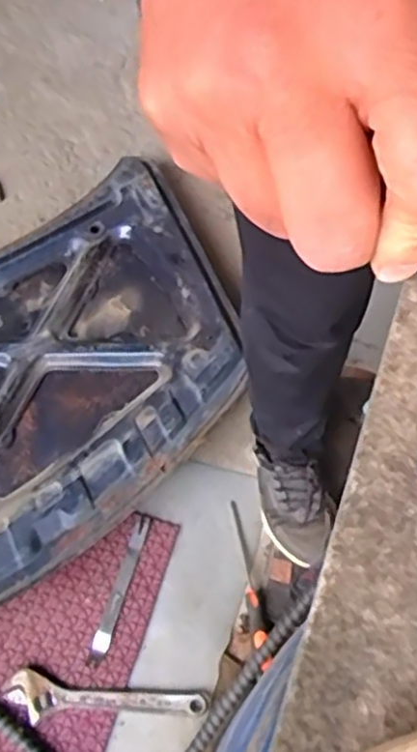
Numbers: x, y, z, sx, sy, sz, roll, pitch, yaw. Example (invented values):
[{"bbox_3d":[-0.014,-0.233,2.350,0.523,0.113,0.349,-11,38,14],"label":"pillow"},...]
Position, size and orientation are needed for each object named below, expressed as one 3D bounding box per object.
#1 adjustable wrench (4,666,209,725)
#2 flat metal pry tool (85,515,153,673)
[{"bbox_3d":[-0.148,0.468,1.003,0.288,0.019,0.066,6,62,3],"label":"adjustable wrench"},{"bbox_3d":[-0.137,0.328,1.091,0.026,0.016,0.229,14,63,8],"label":"flat metal pry tool"}]

